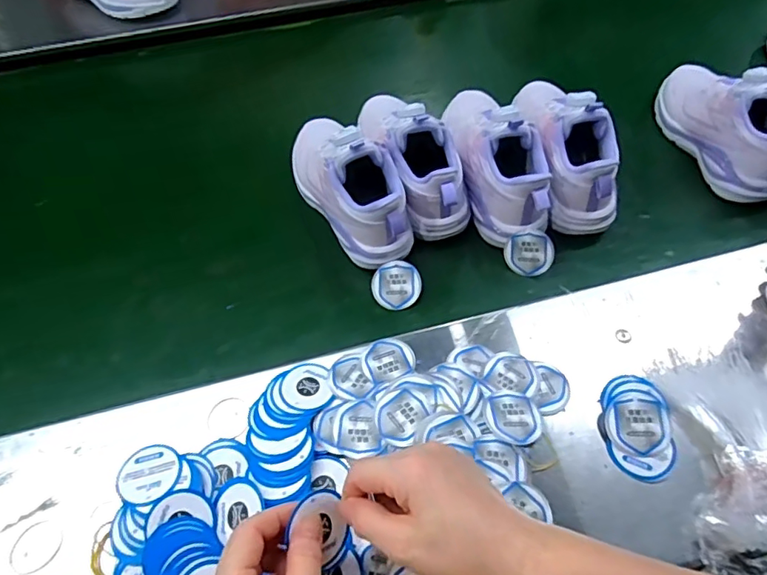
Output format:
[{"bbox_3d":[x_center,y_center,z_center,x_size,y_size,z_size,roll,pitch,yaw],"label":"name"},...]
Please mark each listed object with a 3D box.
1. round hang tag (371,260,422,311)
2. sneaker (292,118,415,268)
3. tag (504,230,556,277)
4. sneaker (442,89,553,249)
[{"bbox_3d":[0.013,-0.002,0.531,0.049,0.004,0.048,-1,79,7],"label":"round hang tag"},{"bbox_3d":[-0.037,-0.119,0.552,0.078,0.108,0.200,-29,64,-15],"label":"sneaker"},{"bbox_3d":[0.149,-0.034,0.536,0.048,0.047,0.004,-19,11,30],"label":"tag"},{"bbox_3d":[0.123,-0.156,0.563,0.087,0.091,0.217,-6,60,-3],"label":"sneaker"}]

